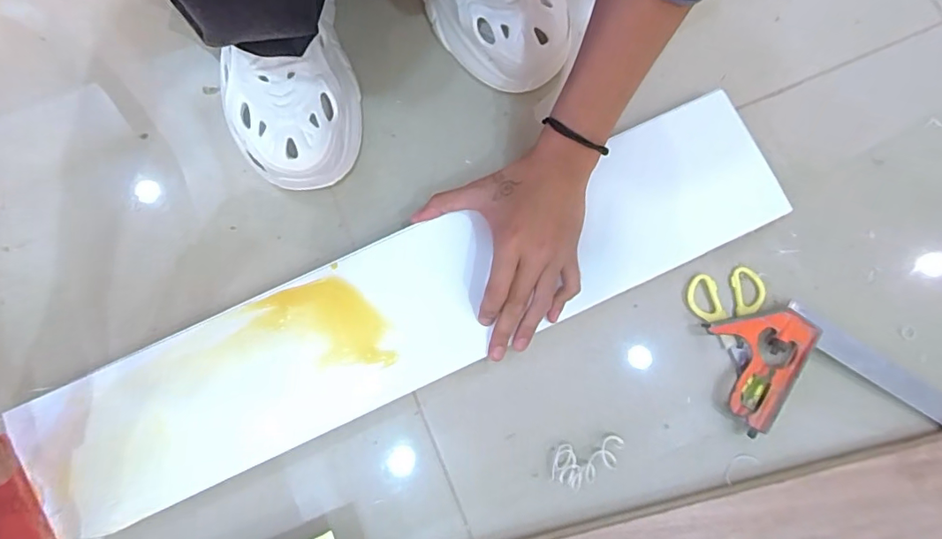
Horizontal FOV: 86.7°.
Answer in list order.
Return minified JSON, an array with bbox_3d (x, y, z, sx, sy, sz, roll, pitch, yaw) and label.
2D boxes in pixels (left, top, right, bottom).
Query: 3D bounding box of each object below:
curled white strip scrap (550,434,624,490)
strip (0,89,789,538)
[{"bbox_3d":[0.094,0.156,0.405,0.061,0.009,0.034,-10,80,-1],"label":"curled white strip scrap"},{"bbox_3d":[-0.048,0.029,0.415,0.635,0.012,0.121,-24,80,-3],"label":"strip"}]

